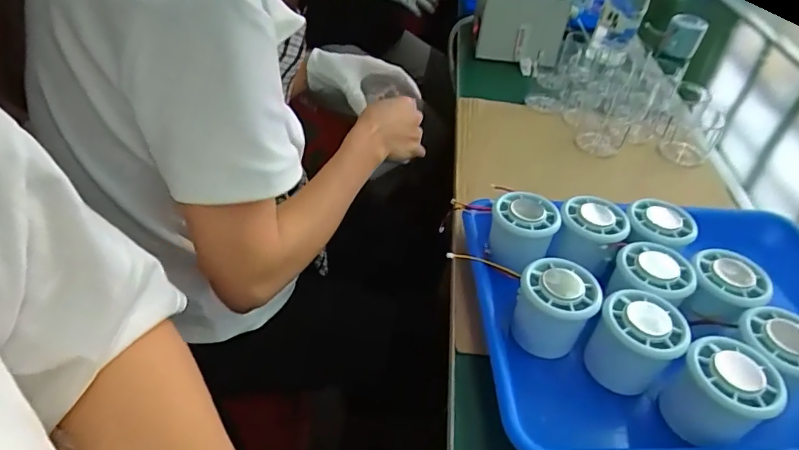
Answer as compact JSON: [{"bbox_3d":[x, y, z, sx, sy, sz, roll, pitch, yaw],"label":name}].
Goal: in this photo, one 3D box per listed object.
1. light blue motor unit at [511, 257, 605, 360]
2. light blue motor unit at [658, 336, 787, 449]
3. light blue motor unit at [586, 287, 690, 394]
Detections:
[{"bbox_3d":[0.115,0.062,0.374,0.052,0.060,0.045,24,46,17],"label":"light blue motor unit"},{"bbox_3d":[0.213,0.113,0.332,0.055,0.058,0.053,4,43,-4],"label":"light blue motor unit"},{"bbox_3d":[0.168,0.085,0.360,0.057,0.061,0.052,33,49,25],"label":"light blue motor unit"}]

